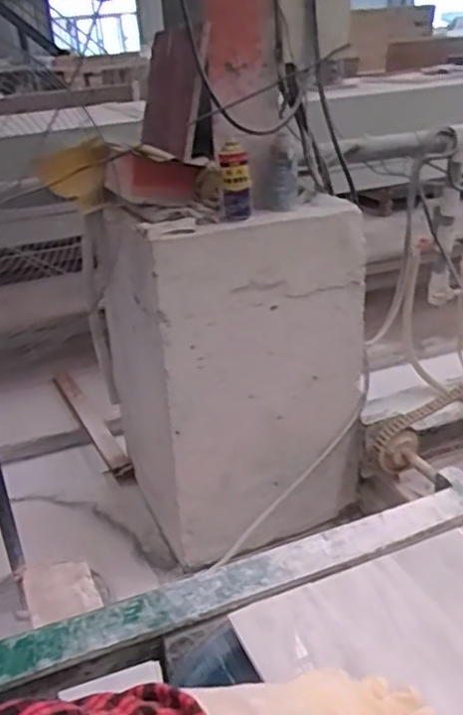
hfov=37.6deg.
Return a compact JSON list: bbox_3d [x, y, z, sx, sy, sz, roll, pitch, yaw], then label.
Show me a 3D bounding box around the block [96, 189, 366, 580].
[{"bbox_3d":[-0.014,0.005,1.860,0.576,0.815,0.489,-16,27,-22],"label":"block"}]

